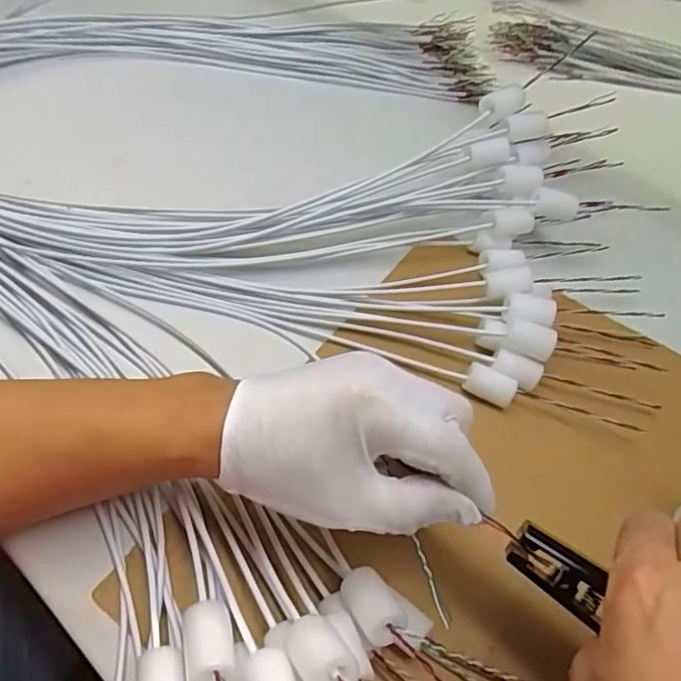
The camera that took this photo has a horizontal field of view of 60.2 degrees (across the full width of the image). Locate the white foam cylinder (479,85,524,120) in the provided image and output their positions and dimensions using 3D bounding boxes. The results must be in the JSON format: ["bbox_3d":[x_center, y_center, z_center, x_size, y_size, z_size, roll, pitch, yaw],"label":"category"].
[{"bbox_3d":[0.132,-0.194,0.474,0.037,0.018,0.017,-19,58,-19],"label":"white foam cylinder"}]

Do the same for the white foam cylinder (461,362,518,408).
[{"bbox_3d":[0.102,0.030,0.401,0.034,0.016,0.019,27,56,14],"label":"white foam cylinder"}]

